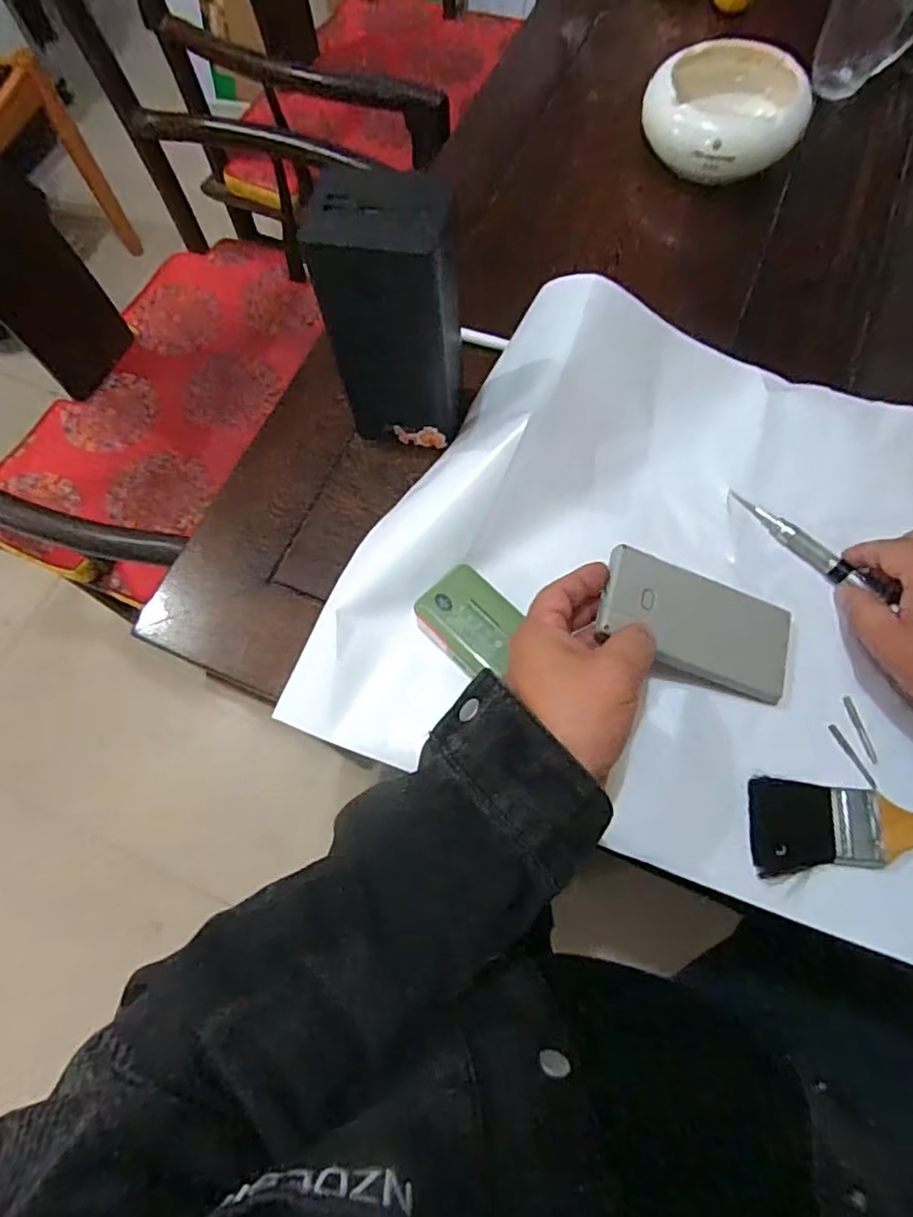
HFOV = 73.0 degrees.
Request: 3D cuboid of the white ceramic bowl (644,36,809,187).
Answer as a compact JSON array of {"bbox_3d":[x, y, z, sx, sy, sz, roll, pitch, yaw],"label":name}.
[{"bbox_3d":[0.263,-0.484,0.611,0.150,0.068,0.146,-1,69,2],"label":"white ceramic bowl"}]

